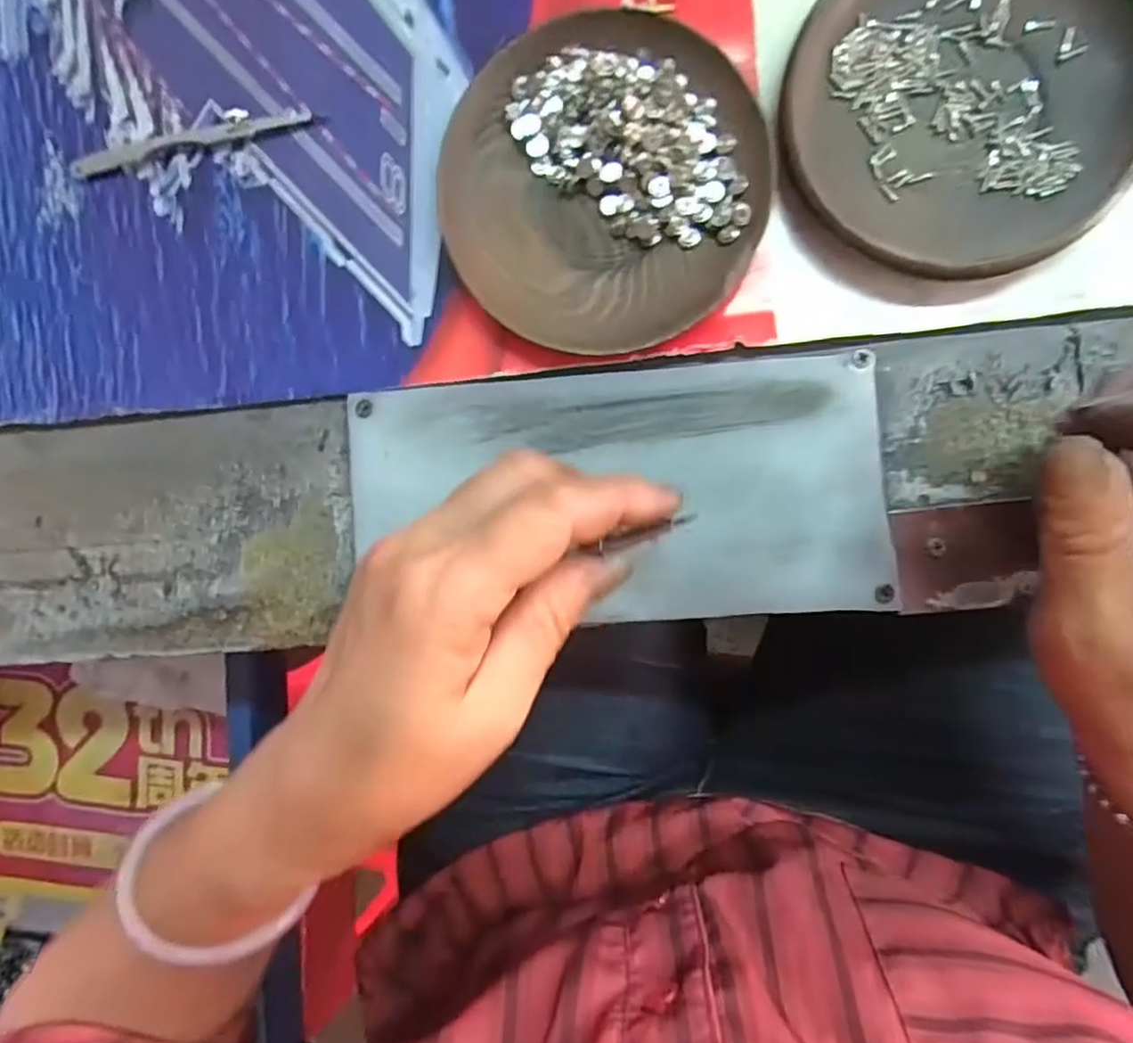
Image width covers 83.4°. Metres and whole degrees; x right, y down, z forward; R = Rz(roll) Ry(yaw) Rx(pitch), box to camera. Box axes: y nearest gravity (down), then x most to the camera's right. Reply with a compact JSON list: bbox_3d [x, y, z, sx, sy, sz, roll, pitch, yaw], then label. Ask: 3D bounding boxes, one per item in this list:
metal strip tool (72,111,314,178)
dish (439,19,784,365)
[{"bbox_3d":[-0.153,-0.154,0.255,0.104,0.004,0.010,-8,93,7],"label":"metal strip tool"},{"bbox_3d":[0.013,-0.119,0.230,0.110,0.015,0.114,0,94,7],"label":"dish"}]

